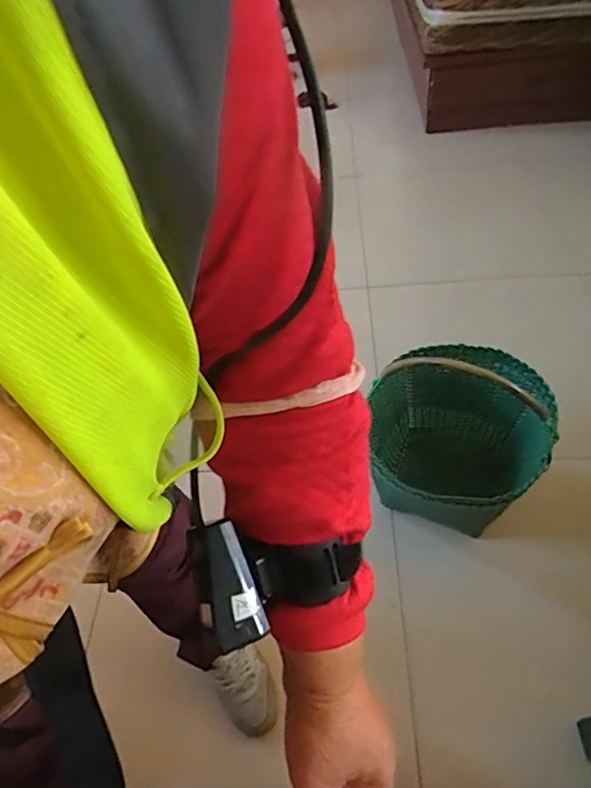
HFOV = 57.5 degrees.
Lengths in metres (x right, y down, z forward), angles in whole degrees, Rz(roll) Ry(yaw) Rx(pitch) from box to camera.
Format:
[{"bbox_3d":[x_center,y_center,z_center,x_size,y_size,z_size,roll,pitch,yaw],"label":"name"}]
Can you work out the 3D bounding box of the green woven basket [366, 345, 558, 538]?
[{"bbox_3d":[0.315,0.071,1.019,0.292,0.442,0.343,20,57,21],"label":"green woven basket"}]

